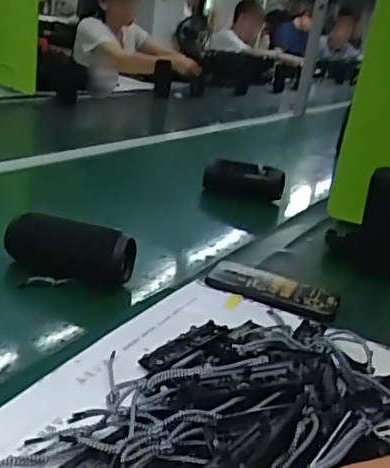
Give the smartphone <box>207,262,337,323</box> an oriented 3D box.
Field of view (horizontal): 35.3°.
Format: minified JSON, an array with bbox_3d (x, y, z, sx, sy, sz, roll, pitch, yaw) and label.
[{"bbox_3d":[0.095,0.067,0.745,0.160,0.010,0.072,17,21,20],"label":"smartphone"}]

